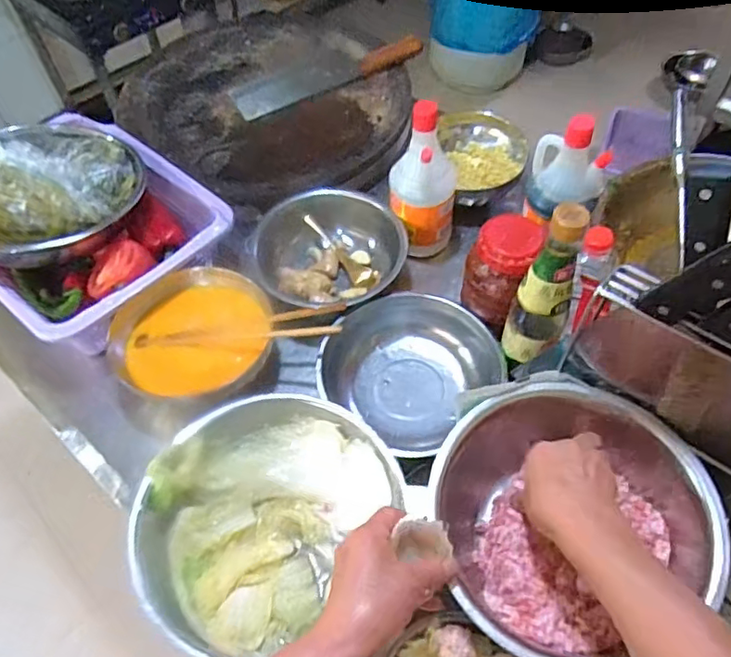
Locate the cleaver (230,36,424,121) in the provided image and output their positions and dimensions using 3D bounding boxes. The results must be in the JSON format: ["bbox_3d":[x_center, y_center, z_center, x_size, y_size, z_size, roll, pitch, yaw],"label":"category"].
[{"bbox_3d":[-0.070,-0.451,0.986,0.325,0.033,0.095,-22,57,-13],"label":"cleaver"}]

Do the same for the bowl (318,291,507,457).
[{"bbox_3d":[0.054,0.049,0.701,0.191,0.065,0.176,-1,55,1],"label":"bowl"}]

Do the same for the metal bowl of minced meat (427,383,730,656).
[{"bbox_3d":[0.172,0.171,0.513,0.227,0.107,0.213,-1,55,1],"label":"metal bowl of minced meat"}]

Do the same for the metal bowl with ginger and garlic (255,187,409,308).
[{"bbox_3d":[-0.049,-0.097,0.778,0.172,0.099,0.179,-1,55,1],"label":"metal bowl with ginger and garlic"}]

